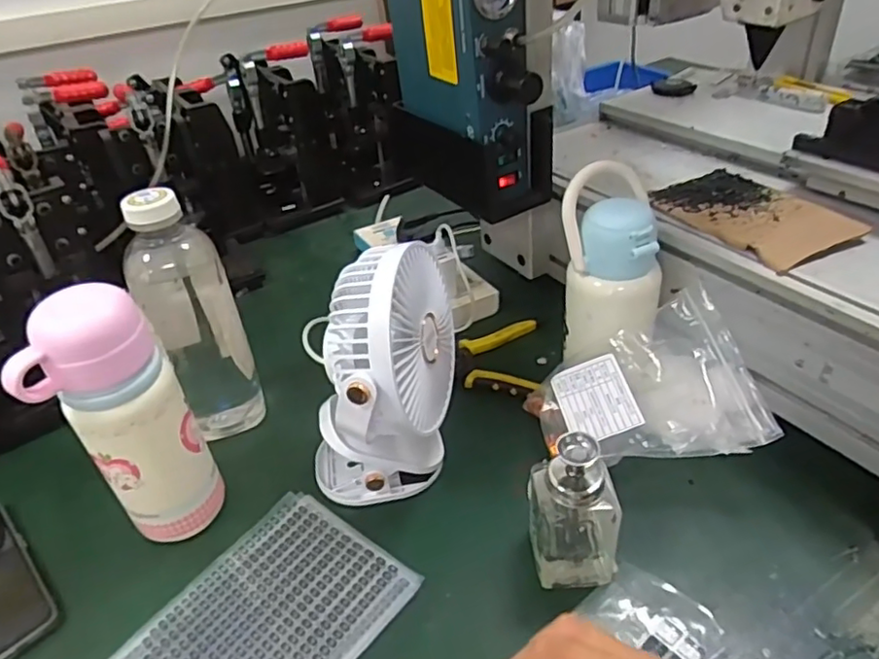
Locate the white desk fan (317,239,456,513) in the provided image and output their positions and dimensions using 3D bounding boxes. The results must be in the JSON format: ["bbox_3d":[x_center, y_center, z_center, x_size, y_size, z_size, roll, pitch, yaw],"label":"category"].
[{"bbox_3d":[-0.053,0.033,0.492,0.107,0.195,0.142,8,38,17],"label":"white desk fan"}]

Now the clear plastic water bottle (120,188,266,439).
[{"bbox_3d":[-0.211,-0.010,0.531,0.073,0.210,0.062,-19,39,-19],"label":"clear plastic water bottle"}]

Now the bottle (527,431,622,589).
[{"bbox_3d":[0.093,0.123,0.418,0.063,0.120,0.043,2,37,9],"label":"bottle"}]

